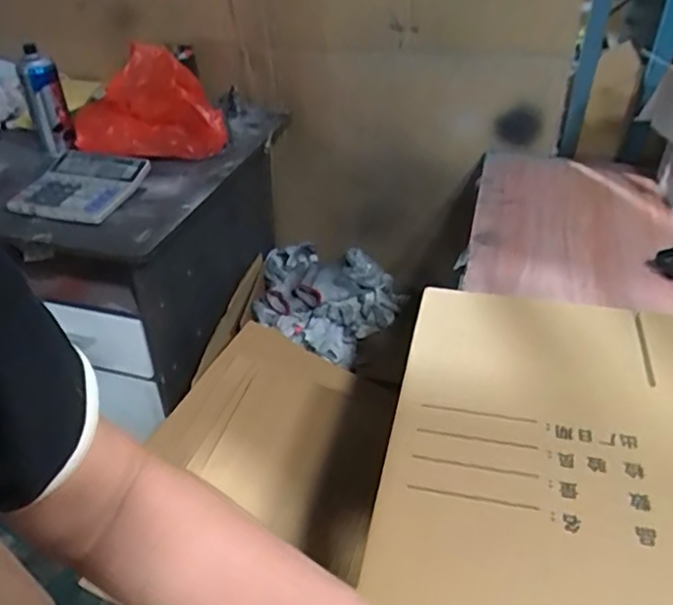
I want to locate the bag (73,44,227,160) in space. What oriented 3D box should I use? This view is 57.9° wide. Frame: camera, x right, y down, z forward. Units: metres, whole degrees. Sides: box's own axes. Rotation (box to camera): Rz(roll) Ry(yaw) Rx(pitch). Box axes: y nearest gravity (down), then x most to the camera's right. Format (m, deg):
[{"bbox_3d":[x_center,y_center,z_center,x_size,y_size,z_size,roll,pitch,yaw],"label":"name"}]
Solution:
[{"bbox_3d":[-0.361,-0.355,1.118,0.204,0.172,0.222,-27,44,-32],"label":"bag"}]

